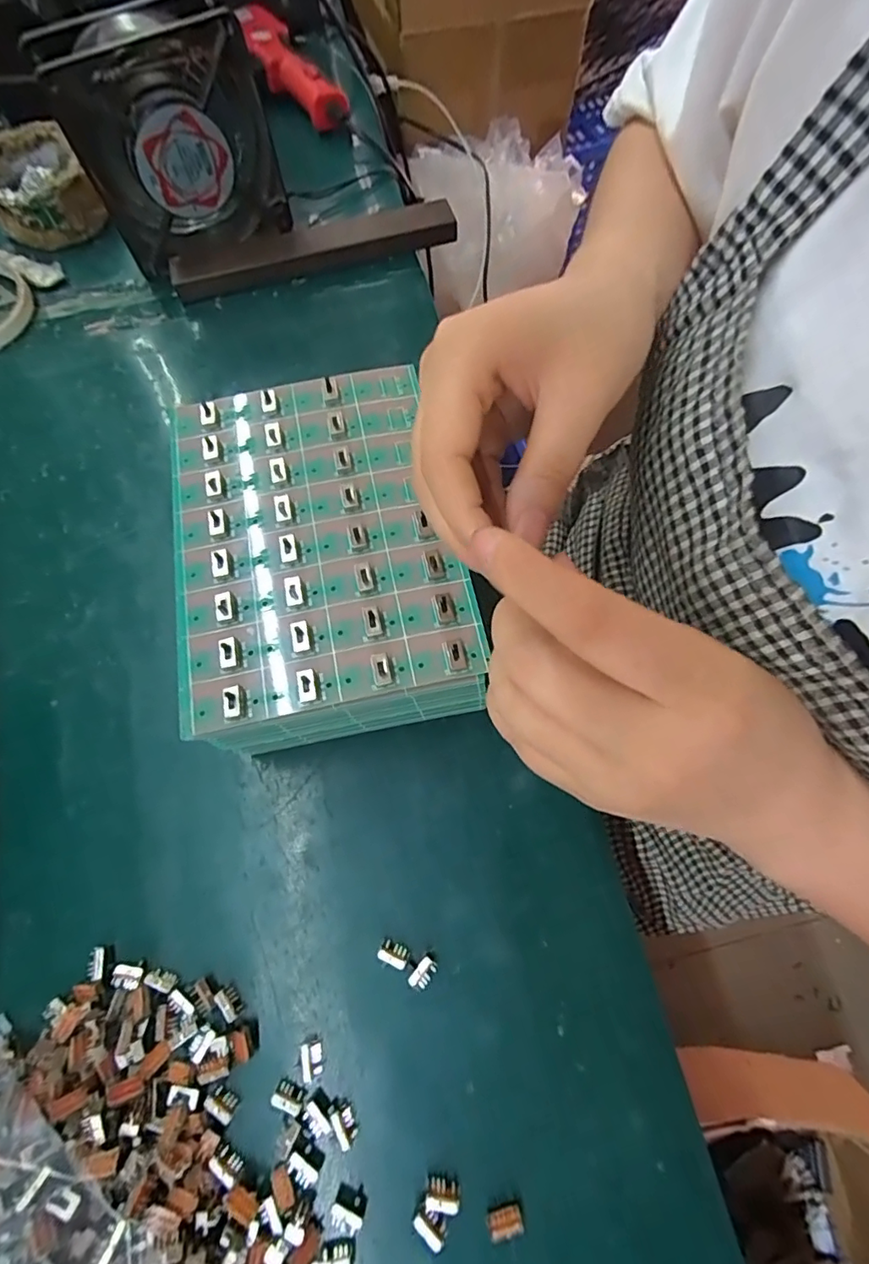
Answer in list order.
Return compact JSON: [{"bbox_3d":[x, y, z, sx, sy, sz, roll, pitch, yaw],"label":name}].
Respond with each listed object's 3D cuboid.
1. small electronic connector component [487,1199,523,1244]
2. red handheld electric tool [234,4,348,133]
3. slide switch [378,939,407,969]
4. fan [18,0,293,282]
[{"bbox_3d":[0.028,0.231,0.207,0.014,0.005,0.008,-15,70,-4],"label":"small electronic connector component"},{"bbox_3d":[-0.124,-0.484,0.451,0.043,0.027,0.139,-31,72,-10],"label":"red handheld electric tool"},{"bbox_3d":[-0.019,0.147,0.240,0.013,0.006,0.009,18,71,8],"label":"slide switch"},{"bbox_3d":[-0.172,-0.324,0.355,0.117,0.122,0.048,-28,72,-9],"label":"fan"}]

